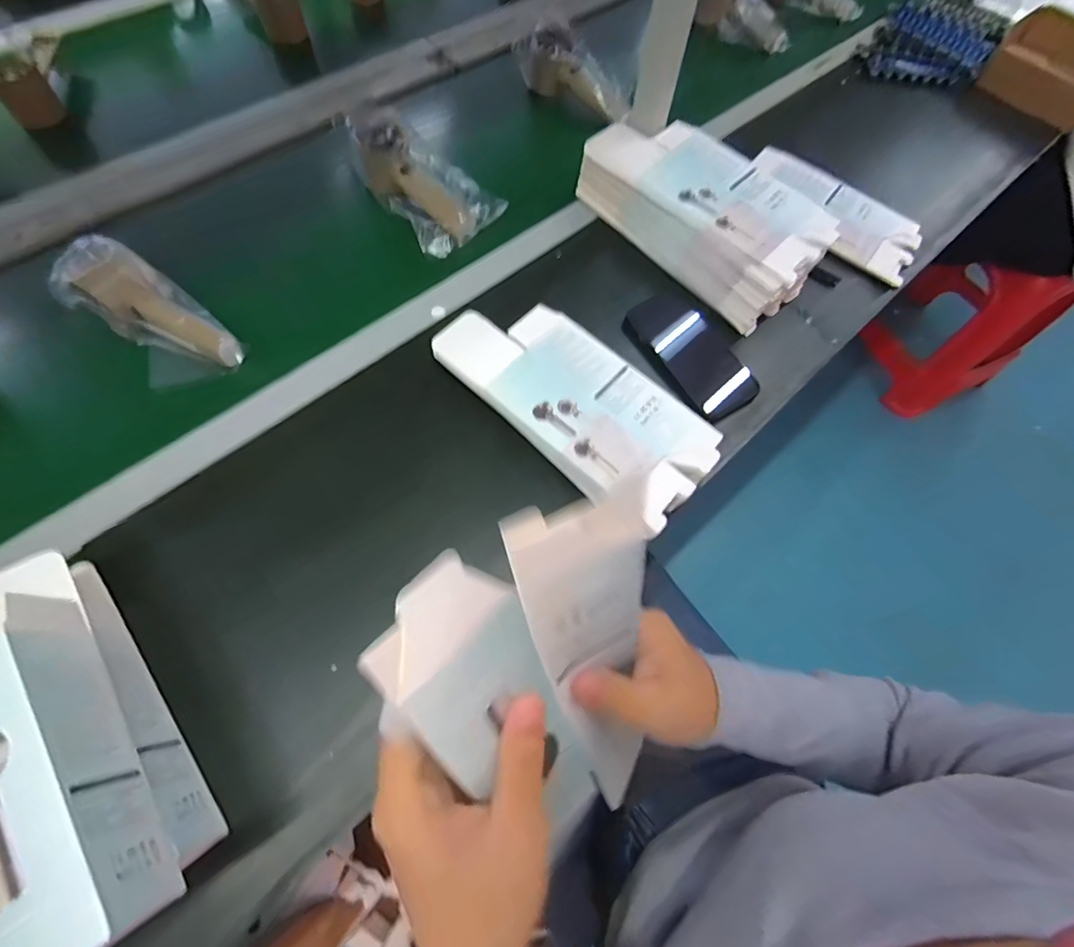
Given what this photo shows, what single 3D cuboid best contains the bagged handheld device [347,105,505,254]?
[{"bbox_3d":[-0.129,-0.341,0.559,0.102,0.070,0.161,-40,73,-19],"label":"bagged handheld device"}]

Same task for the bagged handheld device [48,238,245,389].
[{"bbox_3d":[-0.362,-0.145,0.461,0.159,0.052,0.081,40,67,-12],"label":"bagged handheld device"}]

